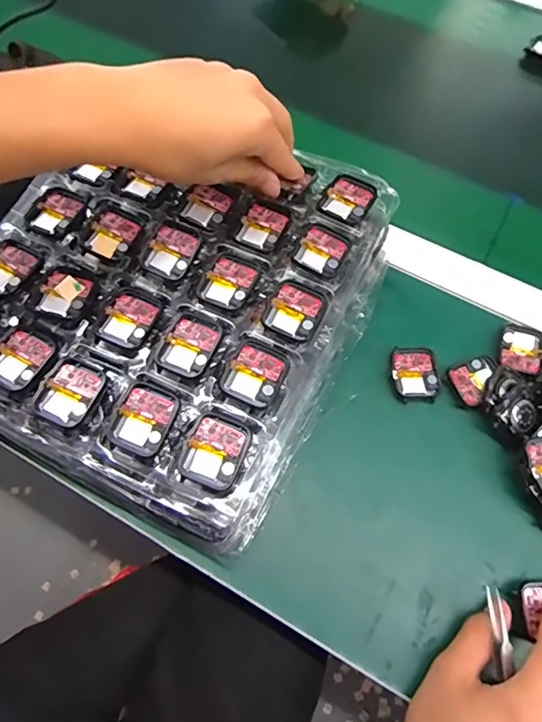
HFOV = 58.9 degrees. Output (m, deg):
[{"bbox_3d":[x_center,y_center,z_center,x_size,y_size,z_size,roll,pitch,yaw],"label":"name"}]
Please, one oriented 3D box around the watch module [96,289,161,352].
[{"bbox_3d":[-0.097,-0.029,0.333,0.036,0.004,0.042,23,68,8],"label":"watch module"}]

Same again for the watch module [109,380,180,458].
[{"bbox_3d":[-0.080,0.037,0.304,0.035,0.008,0.042,22,68,8],"label":"watch module"}]

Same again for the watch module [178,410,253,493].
[{"bbox_3d":[-0.033,0.056,0.298,0.036,0.008,0.043,23,68,8],"label":"watch module"}]

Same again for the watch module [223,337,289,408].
[{"bbox_3d":[-0.010,0.008,0.318,0.035,0.005,0.042,25,69,9],"label":"watch module"}]

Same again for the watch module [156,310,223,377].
[{"bbox_3d":[-0.054,-0.013,0.325,0.035,0.007,0.043,21,68,8],"label":"watch module"}]

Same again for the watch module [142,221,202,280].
[{"bbox_3d":[-0.072,-0.081,0.351,0.035,0.009,0.038,24,69,9],"label":"watch module"}]

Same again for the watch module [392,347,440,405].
[{"bbox_3d":[0.117,0.010,0.388,0.036,0.004,0.047,-5,67,-3],"label":"watch module"}]

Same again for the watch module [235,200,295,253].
[{"bbox_3d":[-0.005,-0.103,0.364,0.036,0.008,0.040,26,69,10],"label":"watch module"}]

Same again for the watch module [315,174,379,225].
[{"bbox_3d":[0.061,-0.127,0.380,0.037,0.004,0.042,33,70,12],"label":"watch module"}]

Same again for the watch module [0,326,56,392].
[{"bbox_3d":[-0.167,-0.002,0.319,0.033,0.005,0.043,31,70,12],"label":"watch module"}]

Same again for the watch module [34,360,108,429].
[{"bbox_3d":[-0.130,0.021,0.311,0.036,0.006,0.043,25,69,9],"label":"watch module"}]

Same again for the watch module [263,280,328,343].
[{"bbox_3d":[0.018,-0.036,0.335,0.037,0.004,0.042,24,68,9],"label":"watch module"}]

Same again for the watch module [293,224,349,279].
[{"bbox_3d":[0.038,-0.082,0.356,0.035,0.004,0.039,29,69,11],"label":"watch module"}]

